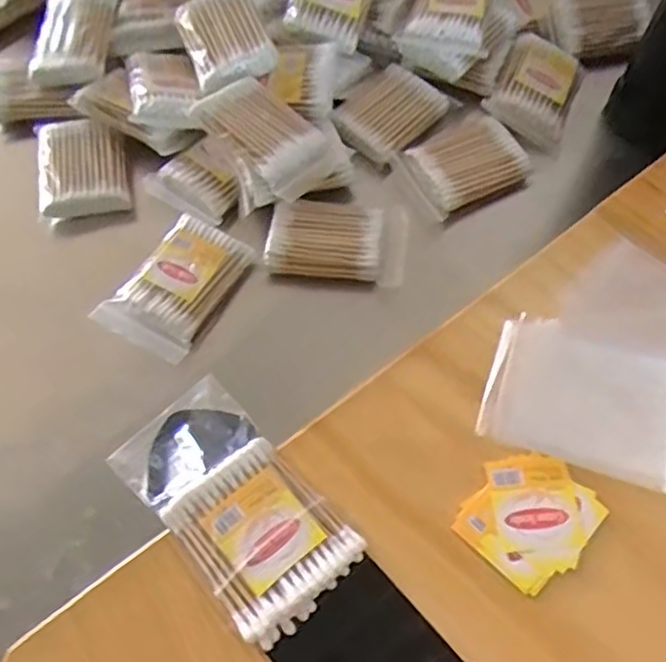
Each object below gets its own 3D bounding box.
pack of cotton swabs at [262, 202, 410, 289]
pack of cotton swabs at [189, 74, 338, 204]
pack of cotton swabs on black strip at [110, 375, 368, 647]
[{"bbox_3d":[0.003,-0.060,0.443,0.088,0.019,0.054,4,62,2],"label":"pack of cotton swabs"},{"bbox_3d":[-0.043,-0.128,0.445,0.057,0.028,0.089,-39,68,-18],"label":"pack of cotton swabs"},{"bbox_3d":[-0.047,0.079,0.314,0.063,0.016,0.120,-39,68,-18],"label":"pack of cotton swabs on black strip"}]

